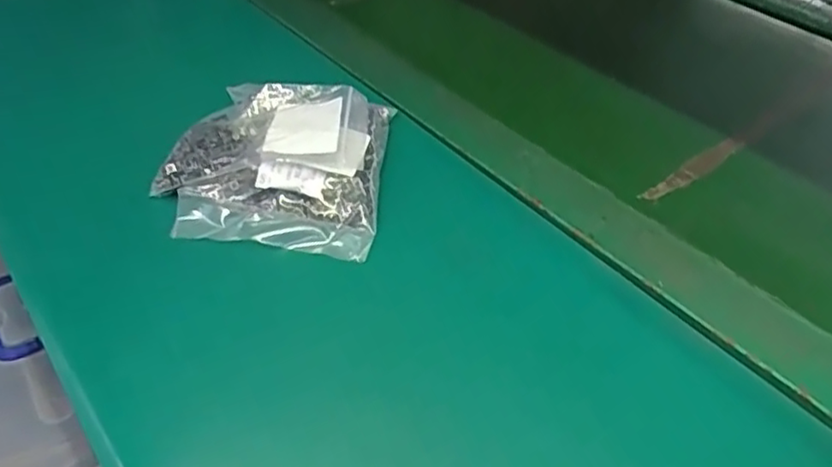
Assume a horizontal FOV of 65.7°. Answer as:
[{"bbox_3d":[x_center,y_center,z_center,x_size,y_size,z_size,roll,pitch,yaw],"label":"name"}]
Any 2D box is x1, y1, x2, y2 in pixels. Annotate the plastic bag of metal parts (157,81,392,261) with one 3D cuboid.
[{"bbox_3d":[-0.099,-0.057,0.459,0.152,0.040,0.153,5,43,2],"label":"plastic bag of metal parts"}]

